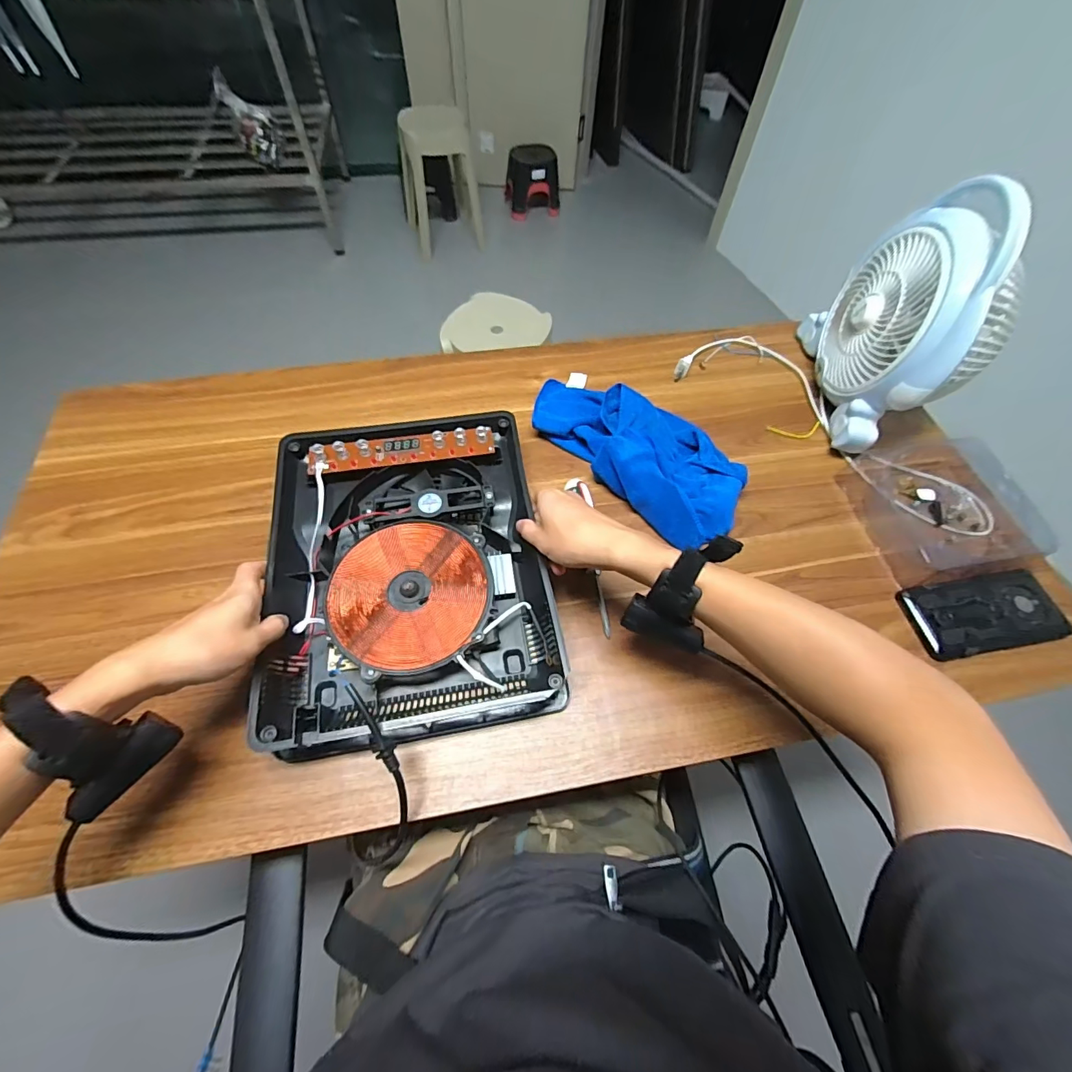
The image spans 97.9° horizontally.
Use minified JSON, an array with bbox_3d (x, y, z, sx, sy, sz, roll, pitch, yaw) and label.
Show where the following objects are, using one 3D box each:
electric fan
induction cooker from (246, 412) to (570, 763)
[{"bbox_3d":[0.471,-0.271,0.583,0.123,0.246,0.260,6,60,1],"label":"electric fan"},{"bbox_3d":[-0.130,0.028,0.493,0.268,0.068,0.337,-7,60,-7],"label":"induction cooker"}]

